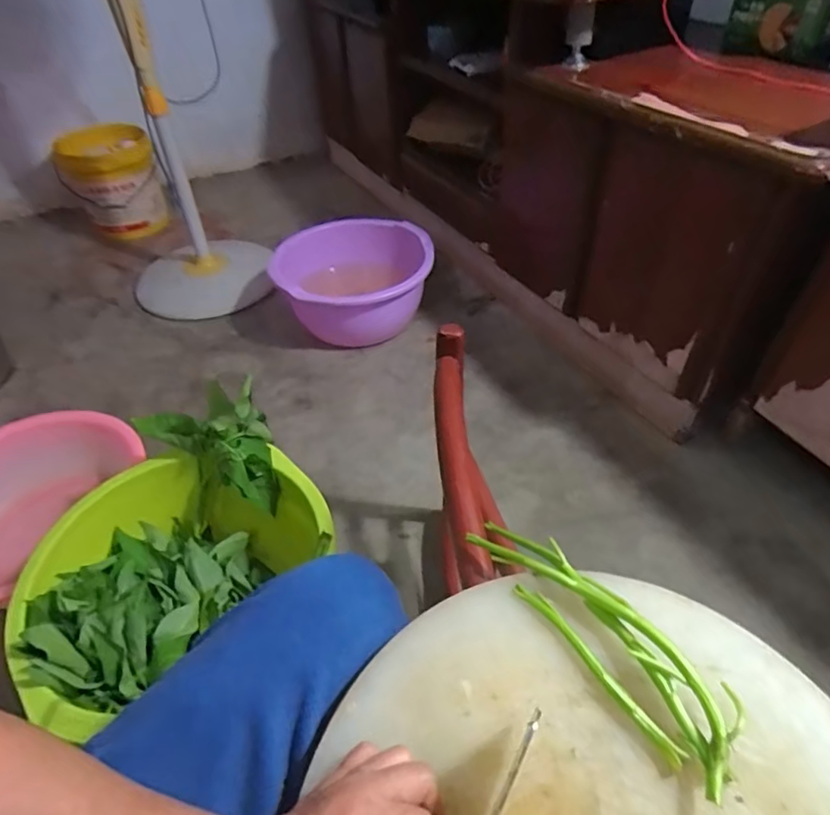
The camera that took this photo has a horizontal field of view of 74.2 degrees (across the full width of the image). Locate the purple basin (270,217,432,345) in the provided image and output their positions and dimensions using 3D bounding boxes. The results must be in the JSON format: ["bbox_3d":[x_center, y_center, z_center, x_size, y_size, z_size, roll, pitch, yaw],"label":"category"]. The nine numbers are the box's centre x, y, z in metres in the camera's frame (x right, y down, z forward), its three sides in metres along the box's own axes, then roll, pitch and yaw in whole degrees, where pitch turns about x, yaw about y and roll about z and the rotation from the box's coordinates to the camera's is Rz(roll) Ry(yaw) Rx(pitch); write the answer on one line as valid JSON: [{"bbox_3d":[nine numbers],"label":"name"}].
[{"bbox_3d":[-0.141,-0.300,1.320,0.340,0.171,0.352,-1,44,1],"label":"purple basin"}]

